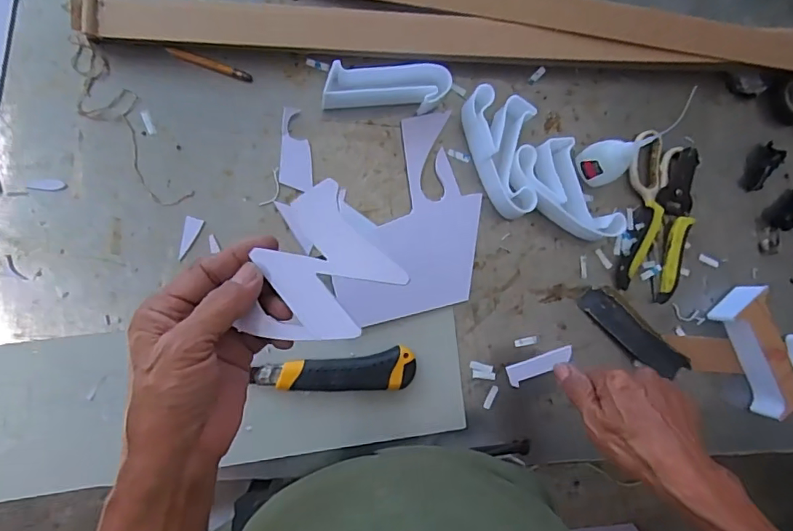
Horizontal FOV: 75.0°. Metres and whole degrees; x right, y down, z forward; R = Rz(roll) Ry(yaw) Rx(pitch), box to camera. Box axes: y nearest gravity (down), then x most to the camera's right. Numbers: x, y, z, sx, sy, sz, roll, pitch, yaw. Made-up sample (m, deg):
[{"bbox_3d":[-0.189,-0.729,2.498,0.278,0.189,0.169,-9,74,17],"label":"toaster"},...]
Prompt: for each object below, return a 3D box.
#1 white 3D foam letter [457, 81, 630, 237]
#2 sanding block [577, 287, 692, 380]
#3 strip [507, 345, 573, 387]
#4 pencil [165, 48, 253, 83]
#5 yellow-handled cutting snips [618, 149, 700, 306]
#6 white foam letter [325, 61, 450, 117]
[{"bbox_3d":[0.150,-0.096,0.556,0.209,0.041,0.098,35,81,-5],"label":"white 3D foam letter"},{"bbox_3d":[0.258,0.074,0.564,0.129,0.027,0.034,42,81,-4],"label":"sanding block"},{"bbox_3d":[0.155,0.108,0.556,0.075,0.005,0.022,-18,74,-4],"label":"strip"},{"bbox_3d":[-0.190,-0.205,0.528,0.086,0.004,0.010,15,83,-7],"label":"pencil"},{"bbox_3d":[0.309,-0.046,0.586,0.065,0.025,0.169,24,82,-6],"label":"yellow-handled cutting snips"},{"bbox_3d":[-0.009,-0.186,0.537,0.127,0.039,0.042,2,85,-9],"label":"white foam letter"}]

